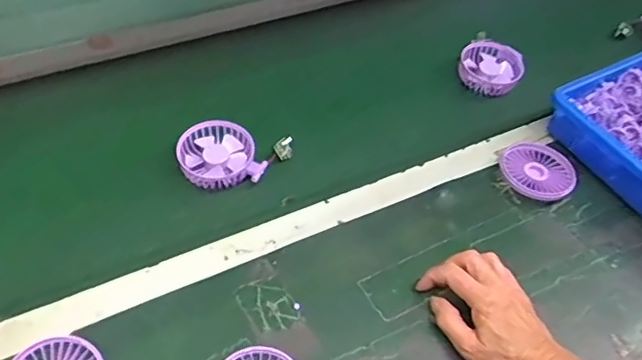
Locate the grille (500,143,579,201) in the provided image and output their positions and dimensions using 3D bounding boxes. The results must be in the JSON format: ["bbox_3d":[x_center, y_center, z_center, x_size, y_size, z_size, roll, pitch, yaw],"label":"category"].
[{"bbox_3d":[0.267,-0.010,0.690,0.090,0.016,0.086,3,51,-4],"label":"grille"}]

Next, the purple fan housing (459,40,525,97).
[{"bbox_3d":[0.251,-0.166,0.831,0.090,0.034,0.090,16,51,7],"label":"purple fan housing"}]

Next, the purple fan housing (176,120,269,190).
[{"bbox_3d":[-0.121,-0.032,0.673,0.099,0.022,0.091,-4,51,-9],"label":"purple fan housing"}]

